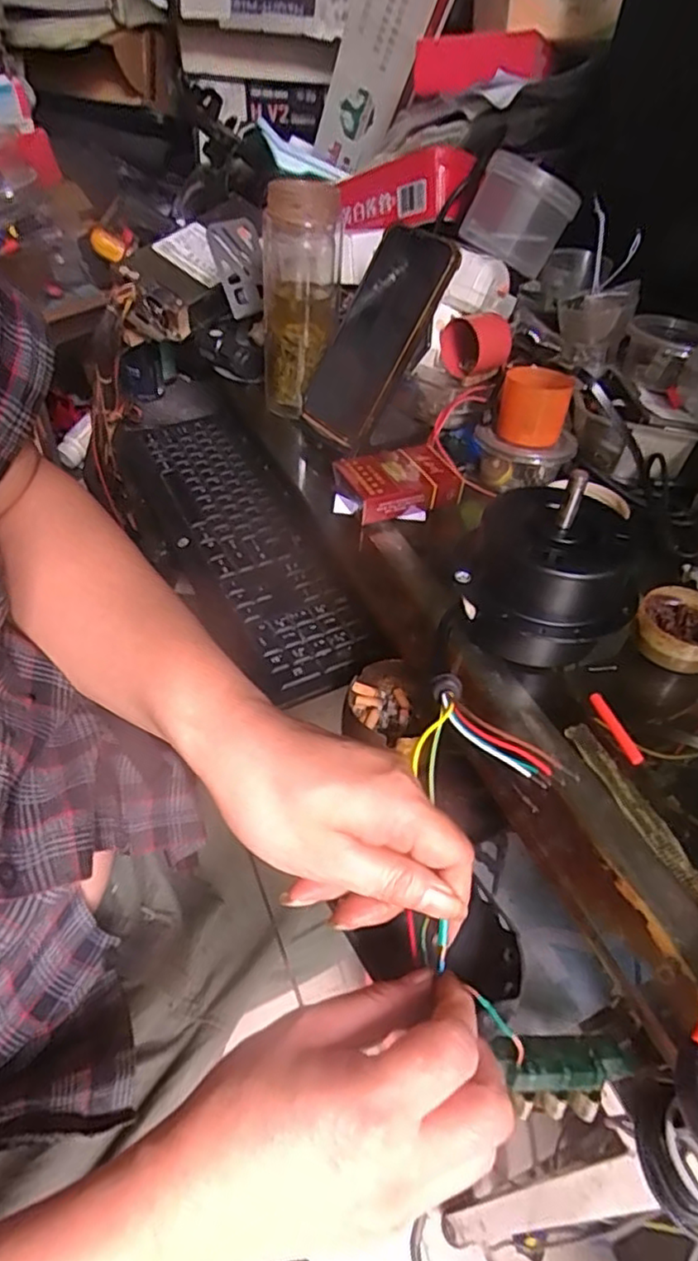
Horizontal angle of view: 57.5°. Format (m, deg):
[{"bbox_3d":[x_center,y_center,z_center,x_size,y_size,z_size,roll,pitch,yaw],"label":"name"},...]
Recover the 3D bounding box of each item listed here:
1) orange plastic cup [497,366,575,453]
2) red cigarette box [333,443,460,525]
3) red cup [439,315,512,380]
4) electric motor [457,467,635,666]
[{"bbox_3d":[0.143,-0.174,0.493,0.051,0.048,0.057,17,45,11],"label":"orange plastic cup"},{"bbox_3d":[0.034,-0.112,0.493,0.089,0.027,0.060,-14,48,-19],"label":"red cigarette box"},{"bbox_3d":[0.108,-0.235,0.519,0.054,0.043,0.044,-29,54,-30],"label":"red cup"},{"bbox_3d":[0.115,-0.036,0.374,0.098,0.093,0.083,34,51,26],"label":"electric motor"}]

